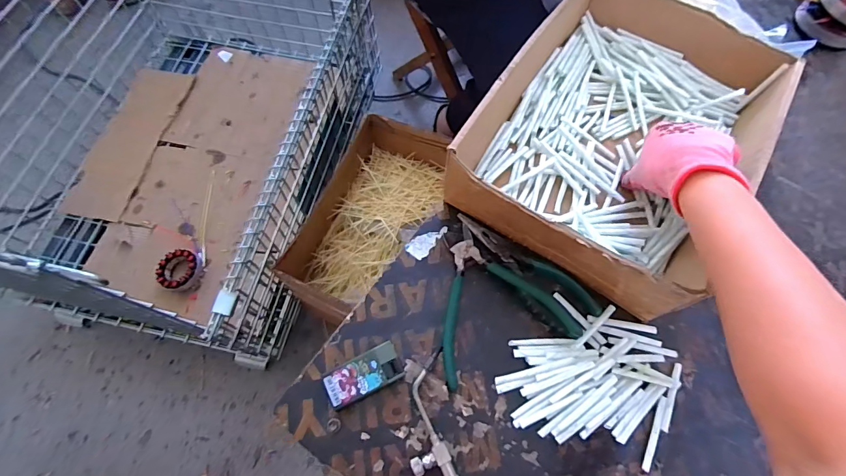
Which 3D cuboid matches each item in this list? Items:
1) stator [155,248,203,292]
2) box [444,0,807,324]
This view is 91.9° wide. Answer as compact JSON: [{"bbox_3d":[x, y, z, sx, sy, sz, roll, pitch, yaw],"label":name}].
[{"bbox_3d":[-0.509,0.068,0.860,0.085,0.036,0.086,0,67,0],"label":"stator"},{"bbox_3d":[0.208,-0.115,0.424,0.240,0.091,0.327,32,70,14],"label":"box"}]

